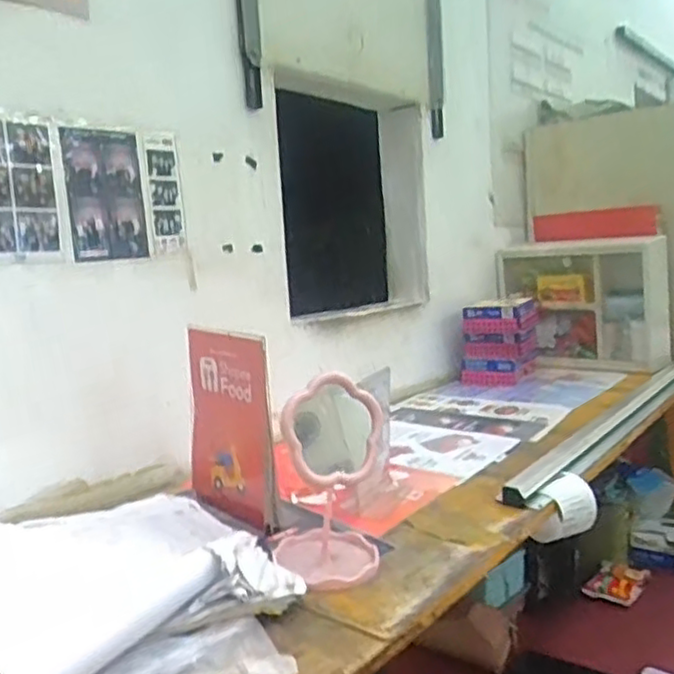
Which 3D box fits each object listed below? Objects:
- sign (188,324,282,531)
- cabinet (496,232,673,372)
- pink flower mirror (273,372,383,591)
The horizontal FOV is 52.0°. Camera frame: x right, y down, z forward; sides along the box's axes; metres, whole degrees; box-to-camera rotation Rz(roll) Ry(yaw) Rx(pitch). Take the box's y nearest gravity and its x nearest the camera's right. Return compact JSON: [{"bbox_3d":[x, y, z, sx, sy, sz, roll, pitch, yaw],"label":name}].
[{"bbox_3d":[-0.122,0.097,0.782,0.015,0.208,0.153,-7,9,-42],"label":"sign"},{"bbox_3d":[0.545,-0.064,1.540,0.146,0.289,0.344,-9,8,-37],"label":"cabinet"},{"bbox_3d":[-0.009,0.130,0.651,0.108,0.182,0.109,-4,7,-2],"label":"pink flower mirror"}]

